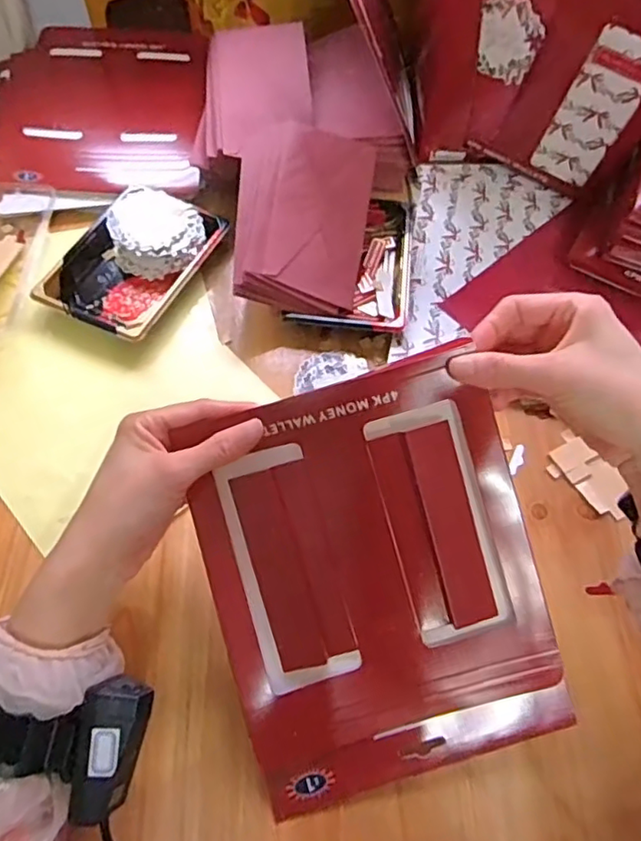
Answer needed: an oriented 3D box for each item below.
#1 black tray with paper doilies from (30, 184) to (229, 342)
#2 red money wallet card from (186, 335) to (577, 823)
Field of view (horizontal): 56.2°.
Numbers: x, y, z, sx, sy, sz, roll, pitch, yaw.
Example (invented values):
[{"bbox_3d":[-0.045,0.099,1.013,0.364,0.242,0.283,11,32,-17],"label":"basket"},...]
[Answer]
[{"bbox_3d":[-0.178,-0.151,0.559,0.121,0.037,0.160,24,62,11],"label":"black tray with paper doilies"},{"bbox_3d":[0.033,0.097,0.368,0.193,0.015,0.237,-17,90,3],"label":"red money wallet card"}]

